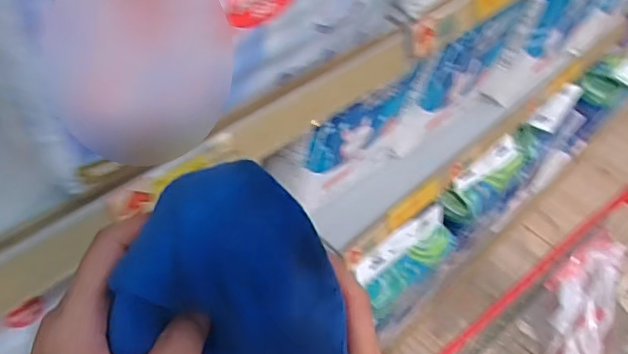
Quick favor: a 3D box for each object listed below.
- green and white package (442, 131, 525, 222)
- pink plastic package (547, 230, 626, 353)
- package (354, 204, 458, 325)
[{"bbox_3d":[0.399,0.010,1.263,0.243,0.101,0.087,-31,58,-30],"label":"green and white package"},{"bbox_3d":[0.453,0.231,0.949,0.120,0.086,0.280,12,92,4],"label":"pink plastic package"},{"bbox_3d":[0.198,0.180,1.180,0.084,0.128,0.272,38,54,25],"label":"package"}]

